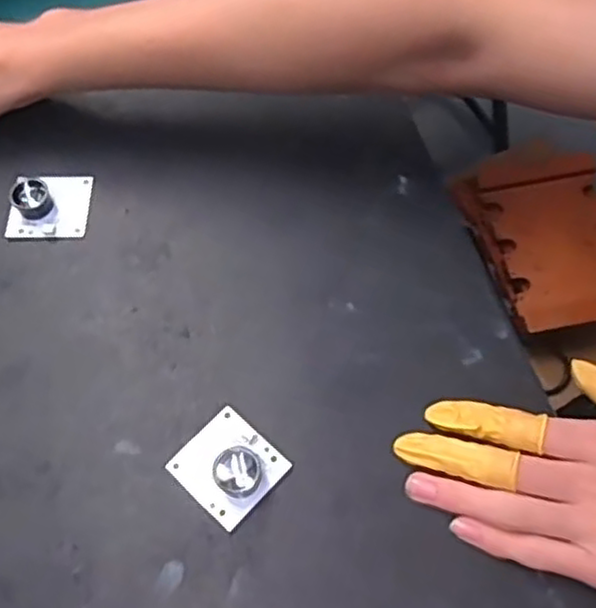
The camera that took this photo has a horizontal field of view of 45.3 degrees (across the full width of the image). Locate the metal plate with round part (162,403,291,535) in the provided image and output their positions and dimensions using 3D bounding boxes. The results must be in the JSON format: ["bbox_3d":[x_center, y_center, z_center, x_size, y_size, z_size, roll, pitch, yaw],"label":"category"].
[{"bbox_3d":[-0.035,0.079,0.353,0.047,0.012,0.045,39,69,19],"label":"metal plate with round part"}]

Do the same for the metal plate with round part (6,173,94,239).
[{"bbox_3d":[-0.151,-0.062,0.432,0.047,0.015,0.044,1,62,1],"label":"metal plate with round part"}]

